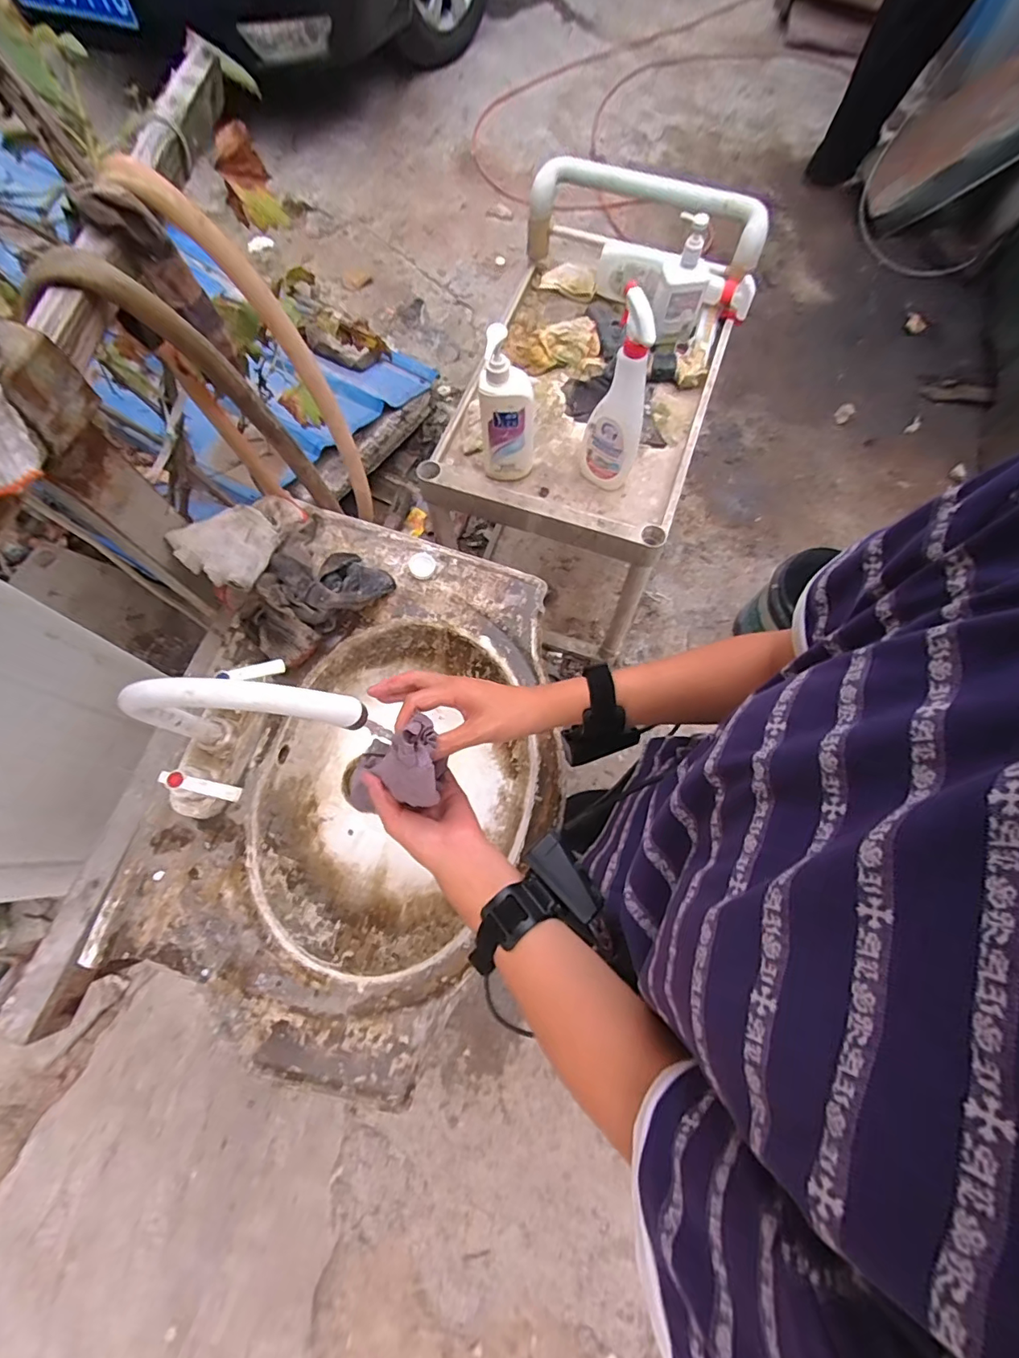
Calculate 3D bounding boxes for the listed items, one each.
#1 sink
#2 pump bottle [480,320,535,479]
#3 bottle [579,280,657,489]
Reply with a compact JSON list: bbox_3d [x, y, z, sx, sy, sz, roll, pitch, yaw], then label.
[{"bbox_3d":[-0.162,0.115,0.617,0.382,0.140,0.588,18,74,5],"label":"sink"},{"bbox_3d":[-0.003,-0.413,0.808,0.082,0.255,0.065,-4,73,-2],"label":"pump bottle"},{"bbox_3d":[0.169,-0.413,0.781,0.086,0.304,0.079,11,74,2],"label":"bottle"}]

